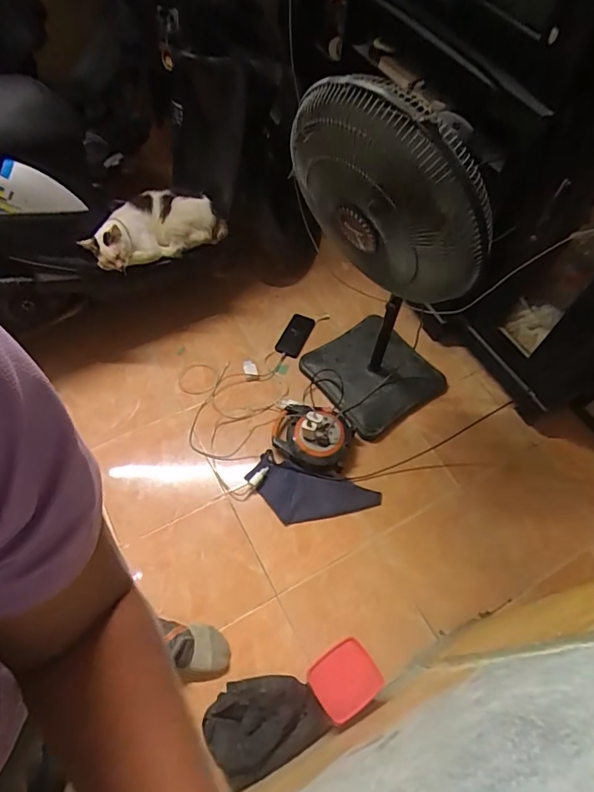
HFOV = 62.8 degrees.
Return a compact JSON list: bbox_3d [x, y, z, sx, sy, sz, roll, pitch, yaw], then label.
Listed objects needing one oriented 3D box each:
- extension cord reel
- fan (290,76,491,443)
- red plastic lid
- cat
[{"bbox_3d":[0.046,0.119,1.420,0.232,0.088,0.191,10,59,2],"label":"extension cord reel"},{"bbox_3d":[0.231,-0.290,1.192,0.463,0.966,0.395,33,63,15],"label":"fan"},{"bbox_3d":[0.100,0.594,1.017,0.135,0.017,0.122,-34,54,-9],"label":"red plastic lid"},{"bbox_3d":[-0.405,-0.476,1.384,0.388,0.138,0.159,-26,64,-18],"label":"cat"}]

